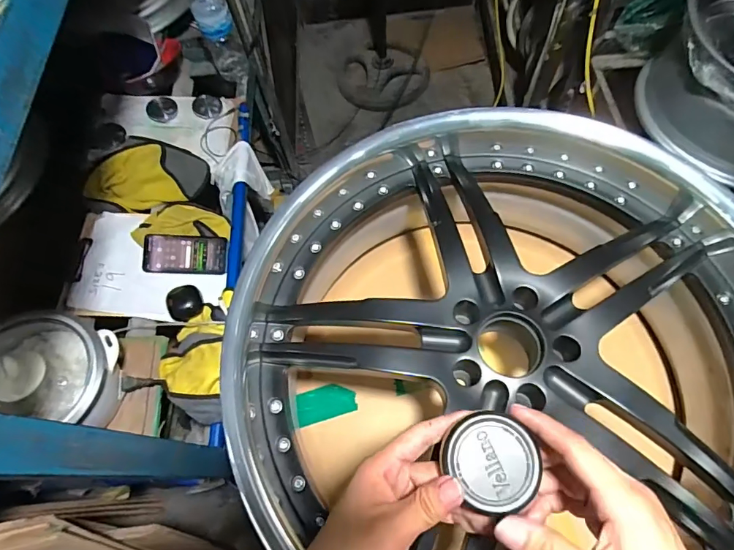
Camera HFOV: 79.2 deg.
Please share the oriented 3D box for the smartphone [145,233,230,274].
[{"bbox_3d":[-0.370,-0.042,0.907,0.159,0.006,0.075,2,88,-10],"label":"smartphone"}]

